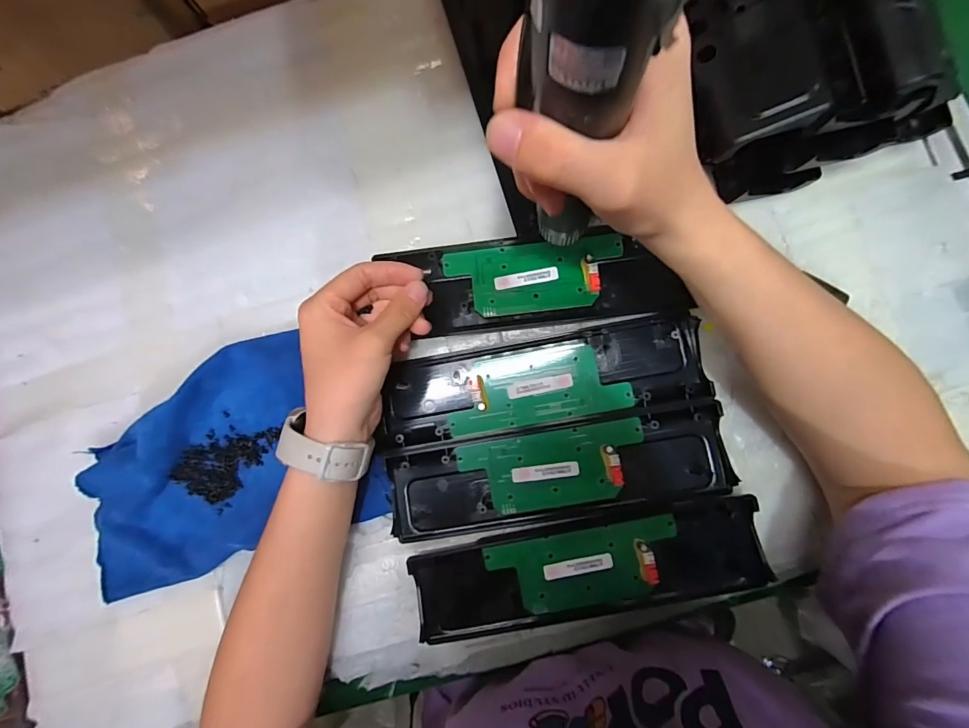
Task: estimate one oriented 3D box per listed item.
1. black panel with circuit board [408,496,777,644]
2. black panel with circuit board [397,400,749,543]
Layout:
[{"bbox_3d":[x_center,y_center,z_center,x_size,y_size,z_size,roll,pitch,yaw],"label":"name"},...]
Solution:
[{"bbox_3d":[0.073,0.152,0.306,0.242,0.013,0.068,-11,83,4],"label":"black panel with circuit board"},{"bbox_3d":[0.053,0.081,0.319,0.245,0.017,0.068,-12,83,4],"label":"black panel with circuit board"}]

